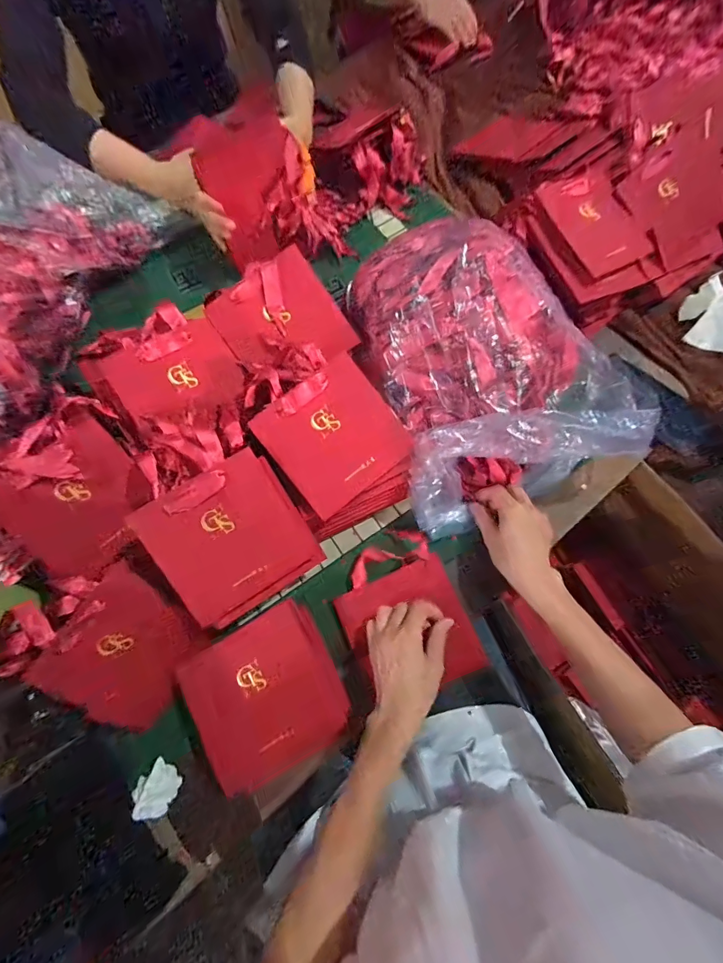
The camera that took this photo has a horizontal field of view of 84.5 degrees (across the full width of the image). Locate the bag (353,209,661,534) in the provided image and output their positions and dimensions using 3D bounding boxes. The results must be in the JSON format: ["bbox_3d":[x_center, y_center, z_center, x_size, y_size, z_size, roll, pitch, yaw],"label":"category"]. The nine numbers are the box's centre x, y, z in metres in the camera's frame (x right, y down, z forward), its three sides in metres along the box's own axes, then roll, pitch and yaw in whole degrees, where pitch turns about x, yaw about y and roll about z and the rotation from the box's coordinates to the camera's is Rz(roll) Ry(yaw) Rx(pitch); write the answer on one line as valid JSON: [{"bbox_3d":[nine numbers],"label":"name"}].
[{"bbox_3d":[0.139,-0.150,0.503,0.238,0.140,0.356,-16,72,-6],"label":"bag"}]

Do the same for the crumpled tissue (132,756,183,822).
[{"bbox_3d":[-0.224,0.338,0.434,0.040,0.019,0.050,31,74,10],"label":"crumpled tissue"}]

